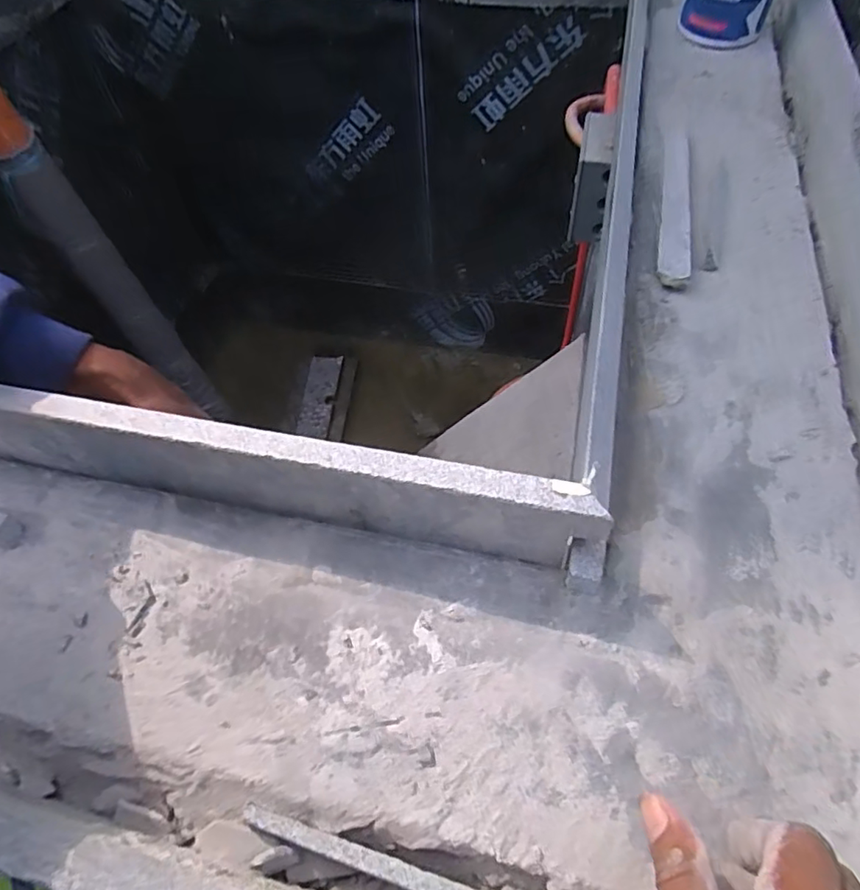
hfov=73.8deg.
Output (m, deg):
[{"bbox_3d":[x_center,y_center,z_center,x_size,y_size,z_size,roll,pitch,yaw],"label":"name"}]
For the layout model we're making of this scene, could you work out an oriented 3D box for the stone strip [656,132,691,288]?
[{"bbox_3d":[0.238,-0.240,0.551,0.025,0.014,0.258,11,57,11],"label":"stone strip"}]

